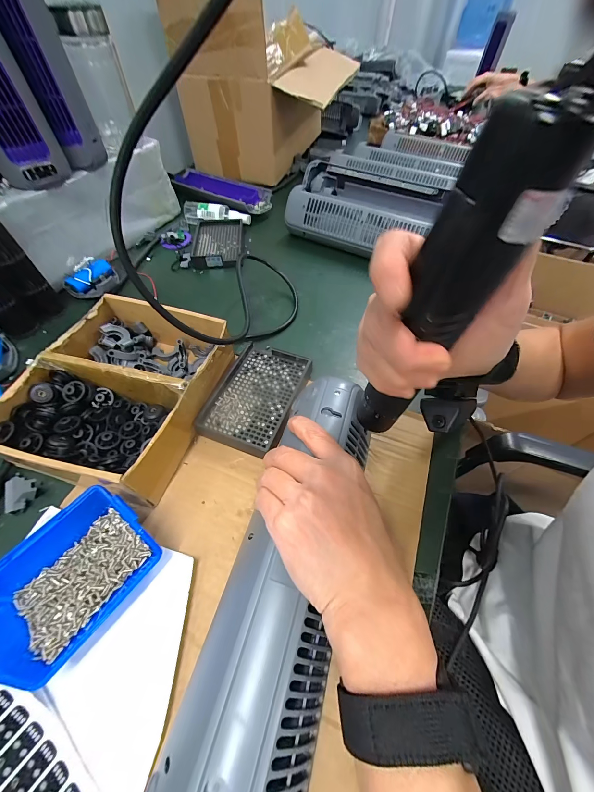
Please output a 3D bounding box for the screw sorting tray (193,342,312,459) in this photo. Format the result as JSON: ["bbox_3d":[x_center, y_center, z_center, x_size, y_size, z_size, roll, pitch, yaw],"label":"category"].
[{"bbox_3d":[-0.048,-0.002,0.344,0.096,0.024,0.133,17,56,11],"label":"screw sorting tray"}]

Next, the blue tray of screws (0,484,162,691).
[{"bbox_3d":[-0.174,0.139,0.228,0.082,0.040,0.109,33,61,21],"label":"blue tray of screws"}]

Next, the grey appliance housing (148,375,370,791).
[{"bbox_3d":[-0.003,0.110,0.206,0.079,0.037,0.297,15,56,7],"label":"grey appliance housing"}]

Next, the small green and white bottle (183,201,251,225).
[{"bbox_3d":[-0.164,-0.372,0.593,0.137,0.032,0.029,7,55,5],"label":"small green and white bottle"}]

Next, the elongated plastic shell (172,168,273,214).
[{"bbox_3d":[-0.175,-0.472,0.662,0.270,0.034,0.096,28,59,18],"label":"elongated plastic shell"}]

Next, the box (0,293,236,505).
[{"bbox_3d":[-0.187,-0.009,0.317,0.170,0.067,0.198,12,55,8],"label":"box"}]

